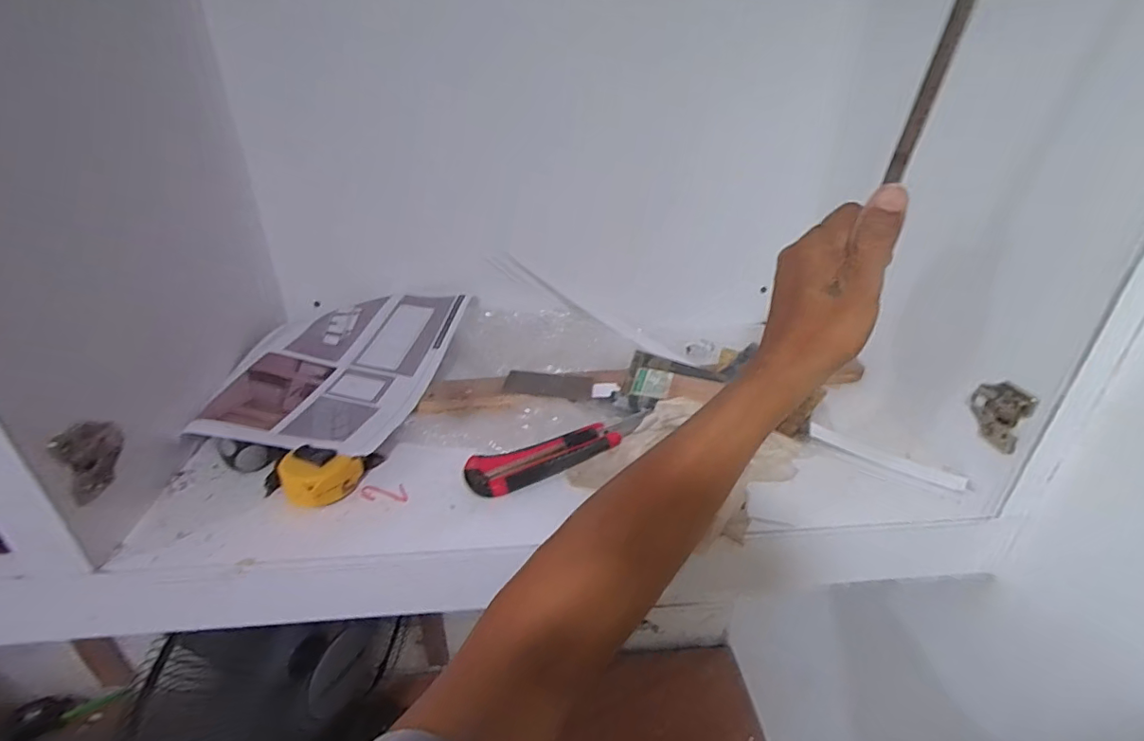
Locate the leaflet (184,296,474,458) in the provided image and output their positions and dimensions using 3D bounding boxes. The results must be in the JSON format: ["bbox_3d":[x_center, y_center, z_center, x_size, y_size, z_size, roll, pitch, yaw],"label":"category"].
[{"bbox_3d":[-0.255,-0.011,0.584,0.214,0.047,0.290,5,29,8],"label":"leaflet"}]

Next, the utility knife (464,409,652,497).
[{"bbox_3d":[-0.010,0.070,0.476,0.167,0.026,0.038,-12,31,-21],"label":"utility knife"}]

